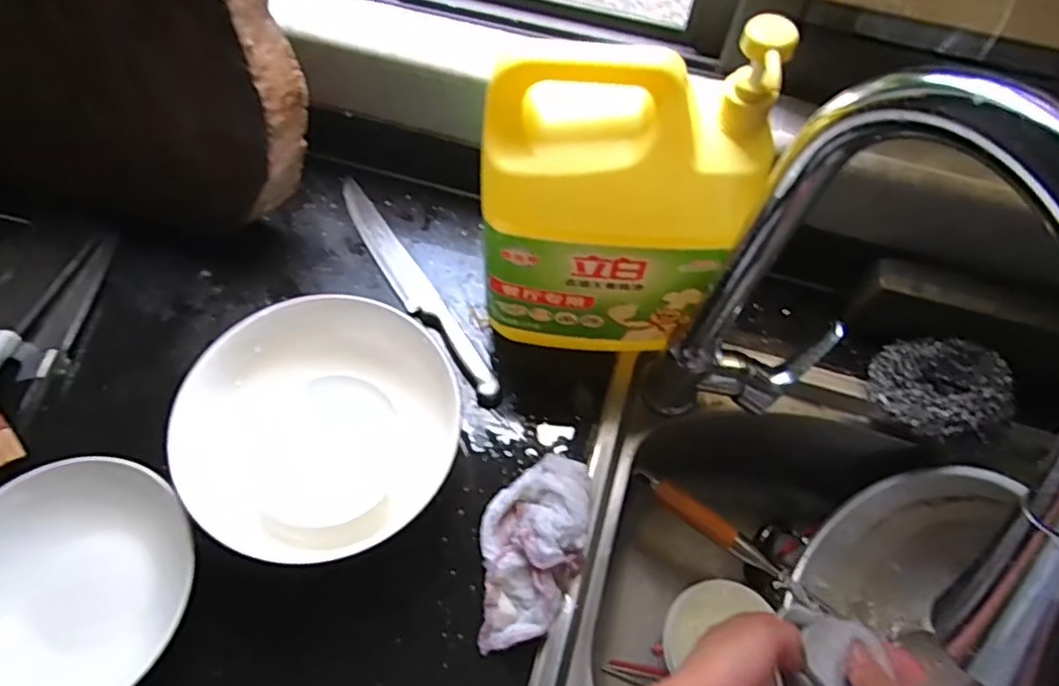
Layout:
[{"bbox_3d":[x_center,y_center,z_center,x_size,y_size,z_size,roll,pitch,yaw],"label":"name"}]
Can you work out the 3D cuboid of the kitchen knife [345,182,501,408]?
[{"bbox_3d":[-0.112,-0.055,0.611,0.033,0.010,0.288,-30,68,-16],"label":"kitchen knife"}]

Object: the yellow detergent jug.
[{"bbox_3d":[0.061,-0.090,0.459,0.182,0.245,0.085,0,63,-3],"label":"yellow detergent jug"}]

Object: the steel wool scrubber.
[{"bbox_3d":[0.359,0.040,0.559,0.099,0.041,0.078,10,63,3],"label":"steel wool scrubber"}]

